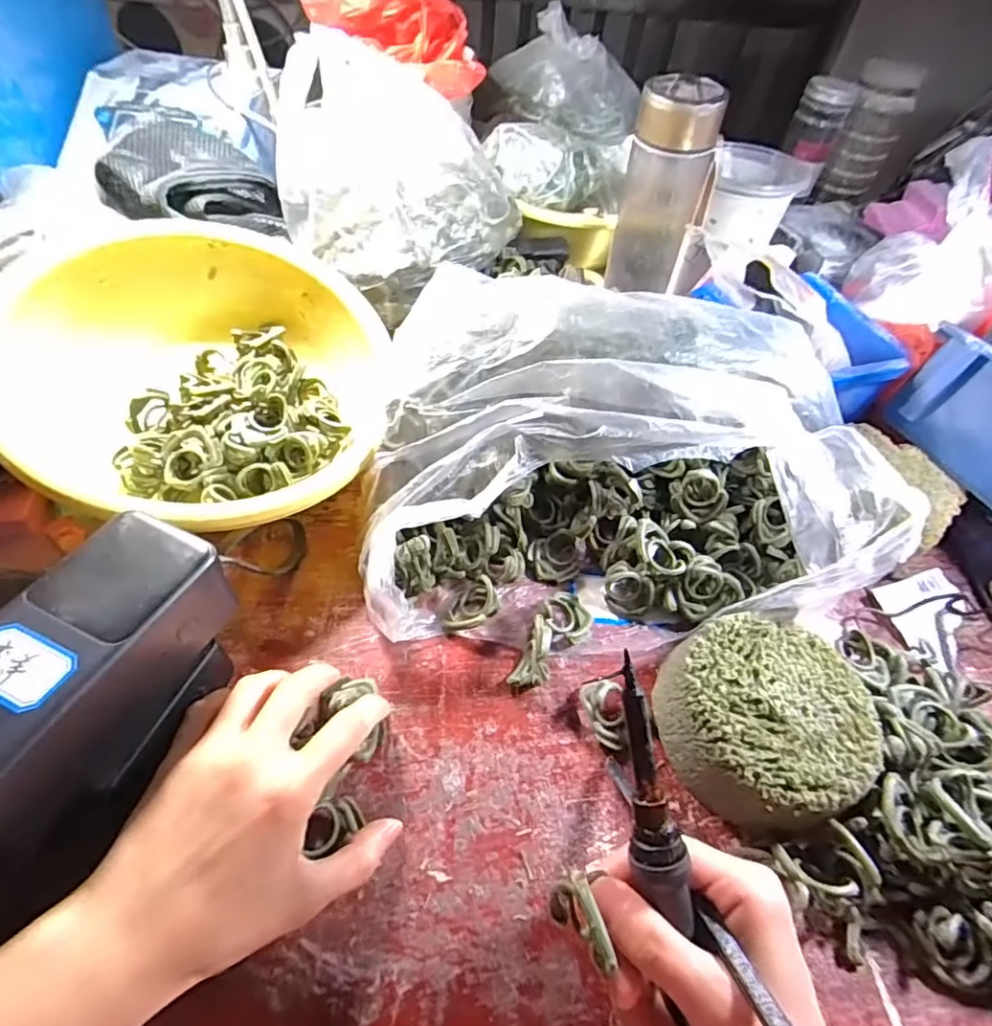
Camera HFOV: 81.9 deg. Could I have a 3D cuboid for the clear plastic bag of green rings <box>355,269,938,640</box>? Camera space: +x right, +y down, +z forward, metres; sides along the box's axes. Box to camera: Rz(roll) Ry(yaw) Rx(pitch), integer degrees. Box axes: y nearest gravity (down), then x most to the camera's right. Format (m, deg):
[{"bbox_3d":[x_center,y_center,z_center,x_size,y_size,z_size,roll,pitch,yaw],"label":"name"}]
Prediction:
[{"bbox_3d":[0.075,-0.039,0.369,0.295,0.128,0.206,1,51,-6],"label":"clear plastic bag of green rings"}]

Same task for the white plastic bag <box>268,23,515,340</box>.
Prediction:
[{"bbox_3d":[-0.080,-0.275,0.463,0.145,0.135,0.157,38,57,22],"label":"white plastic bag"}]

